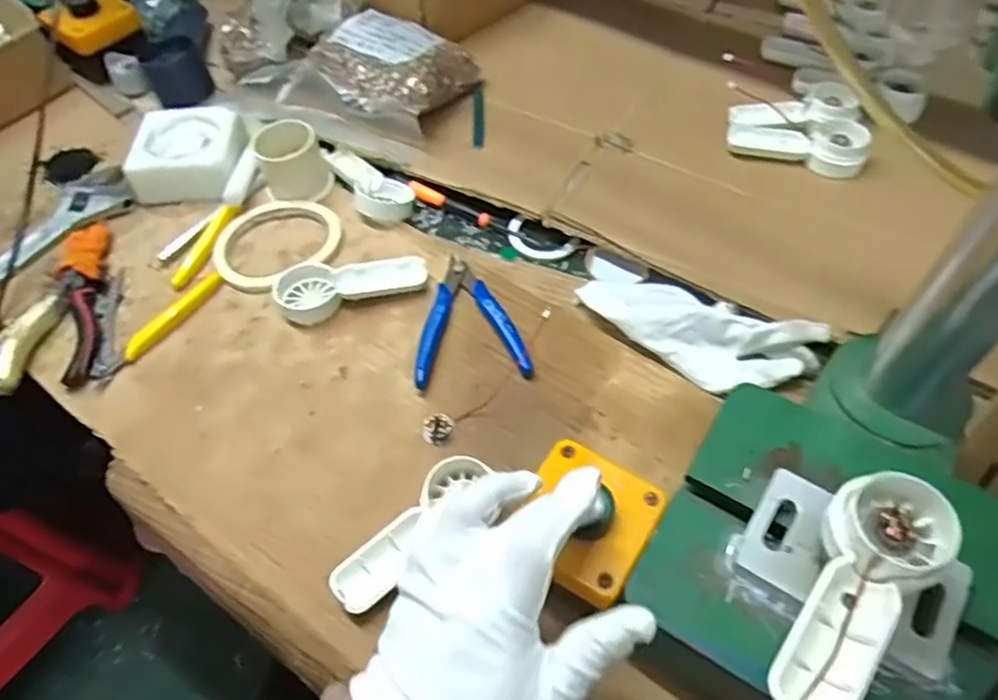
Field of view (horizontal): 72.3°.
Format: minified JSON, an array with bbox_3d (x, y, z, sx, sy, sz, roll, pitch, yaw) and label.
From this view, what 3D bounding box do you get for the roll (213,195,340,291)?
[{"bbox_3d":[-0.180,-0.091,0.549,0.093,0.013,0.100,-2,56,4],"label":"roll"}]

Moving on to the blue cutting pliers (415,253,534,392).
[{"bbox_3d":[-0.022,-0.026,0.496,0.077,0.011,0.113,-7,56,0],"label":"blue cutting pliers"}]

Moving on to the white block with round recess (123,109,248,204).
[{"bbox_3d":[-0.267,-0.169,0.589,0.088,0.036,0.089,3,56,6],"label":"white block with round recess"}]

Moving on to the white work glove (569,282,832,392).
[{"bbox_3d":[0.134,-0.014,0.475,0.163,0.021,0.059,22,61,18],"label":"white work glove"}]

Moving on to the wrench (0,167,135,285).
[{"bbox_3d":[-0.407,-0.079,0.557,0.060,0.020,0.227,36,66,25],"label":"wrench"}]

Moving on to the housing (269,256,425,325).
[{"bbox_3d":[-0.112,-0.053,0.516,0.111,0.017,0.047,-19,57,-7],"label":"housing"}]

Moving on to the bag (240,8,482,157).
[{"bbox_3d":[-0.123,-0.249,0.628,0.166,0.052,0.142,20,60,17],"label":"bag"}]

